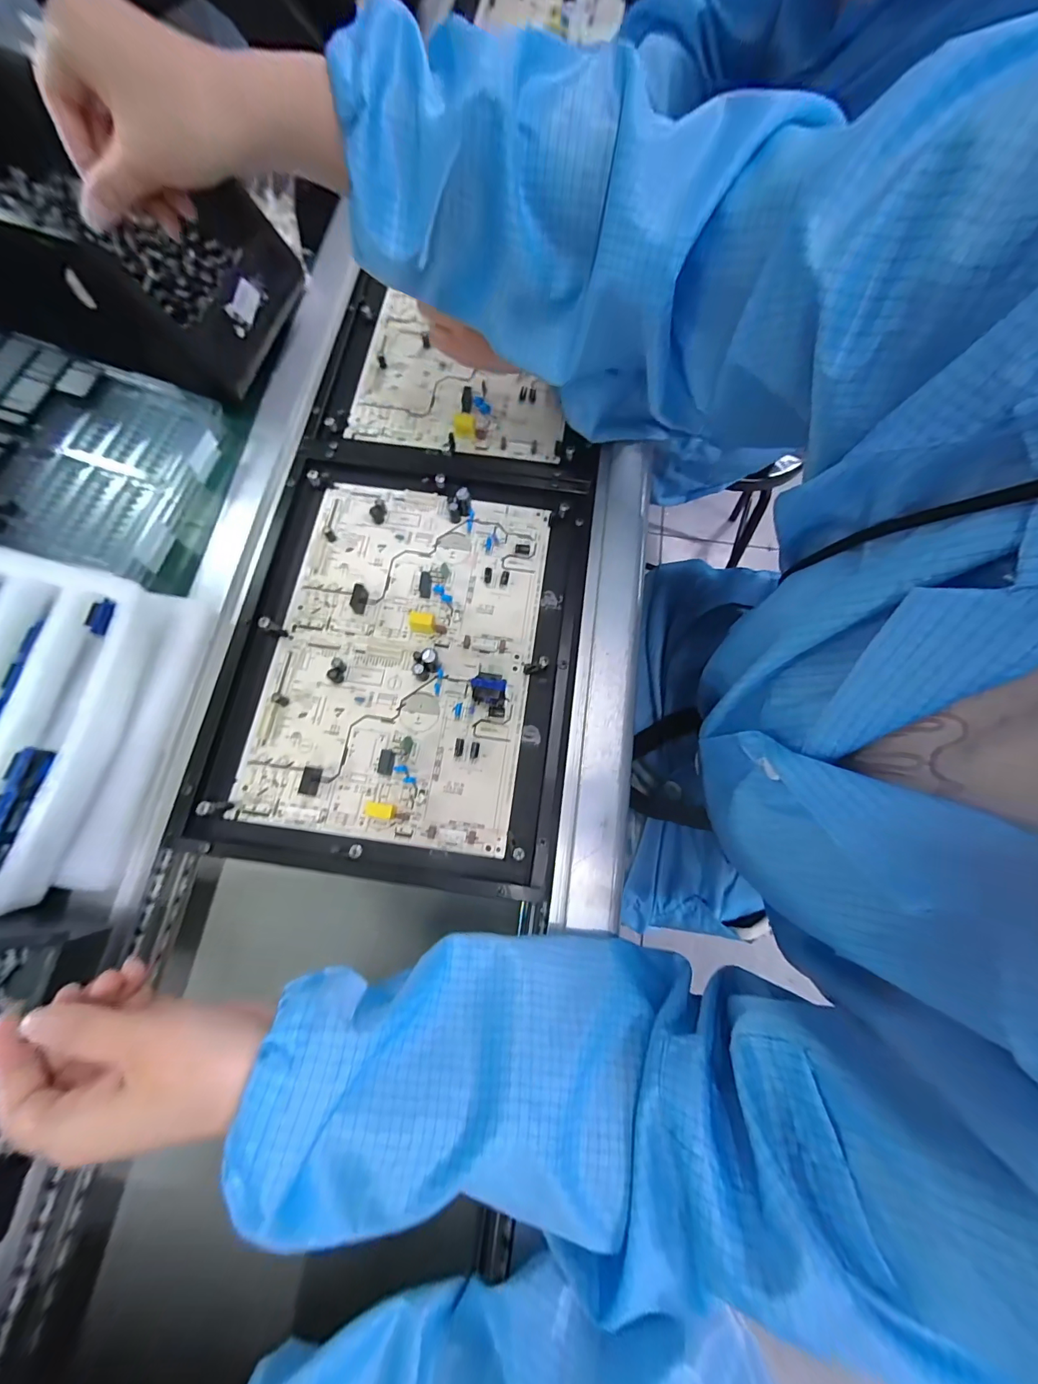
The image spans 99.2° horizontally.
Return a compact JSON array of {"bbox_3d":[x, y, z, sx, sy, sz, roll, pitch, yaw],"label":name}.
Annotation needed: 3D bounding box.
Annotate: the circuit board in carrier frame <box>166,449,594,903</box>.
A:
[{"bbox_3d":[-0.087,-0.037,0.347,0.262,0.019,0.334,7,75,1],"label":"circuit board in carrier frame"}]

